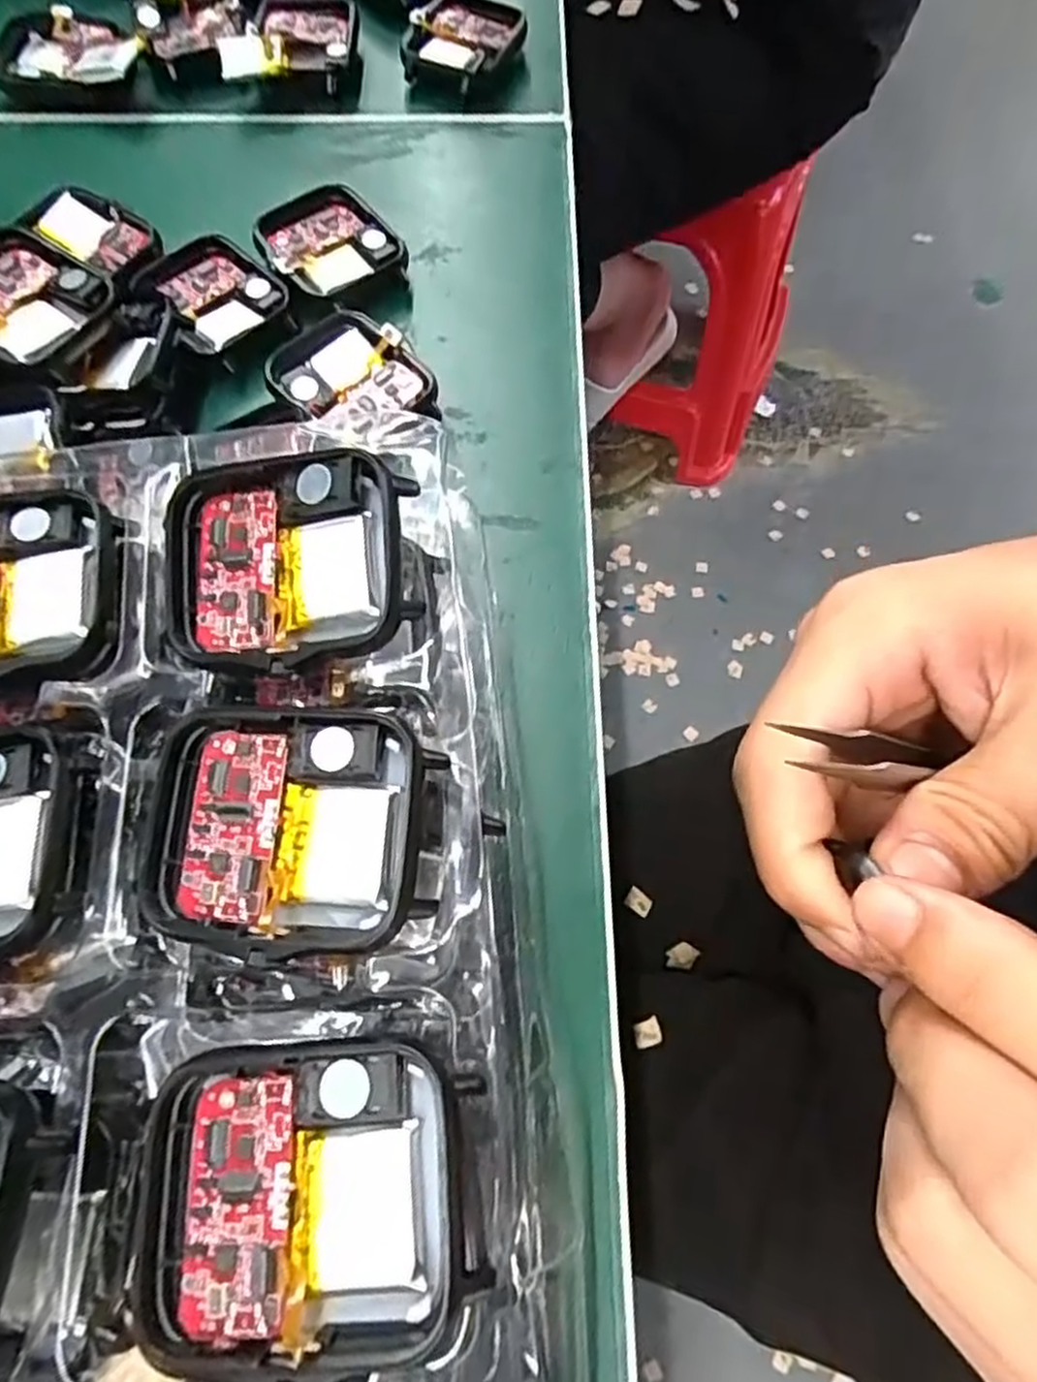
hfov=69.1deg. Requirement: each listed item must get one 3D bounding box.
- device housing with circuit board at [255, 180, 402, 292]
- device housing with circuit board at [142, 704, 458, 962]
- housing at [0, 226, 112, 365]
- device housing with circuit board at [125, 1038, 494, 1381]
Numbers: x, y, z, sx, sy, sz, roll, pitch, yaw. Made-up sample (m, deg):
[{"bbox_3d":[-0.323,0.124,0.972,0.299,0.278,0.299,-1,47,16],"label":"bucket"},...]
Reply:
[{"bbox_3d":[-0.060,-0.141,0.237,0.041,0.011,0.037,-20,69,-8],"label":"device housing with circuit board"},{"bbox_3d":[-0.037,0.022,0.119,0.046,0.009,0.037,5,67,1],"label":"device housing with circuit board"},{"bbox_3d":[-0.135,-0.106,0.201,0.038,0.006,0.036,39,72,3],"label":"housing"},{"bbox_3d":[-0.030,0.068,0.101,0.045,0.006,0.037,-2,67,-2],"label":"device housing with circuit board"}]

